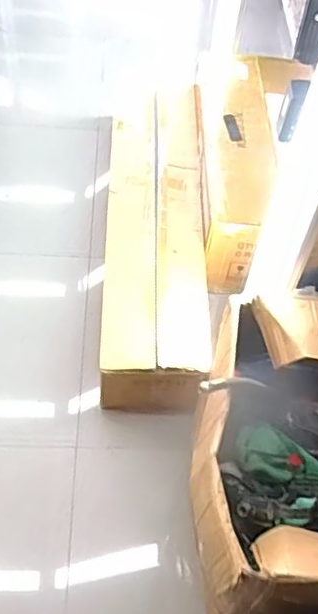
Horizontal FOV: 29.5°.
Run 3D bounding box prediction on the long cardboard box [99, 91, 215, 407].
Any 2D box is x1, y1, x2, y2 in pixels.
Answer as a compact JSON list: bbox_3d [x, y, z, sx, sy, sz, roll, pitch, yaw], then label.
[{"bbox_3d":[0.002,-0.200,1.711,0.294,0.176,1.006,2,57,-2],"label":"long cardboard box"}]

